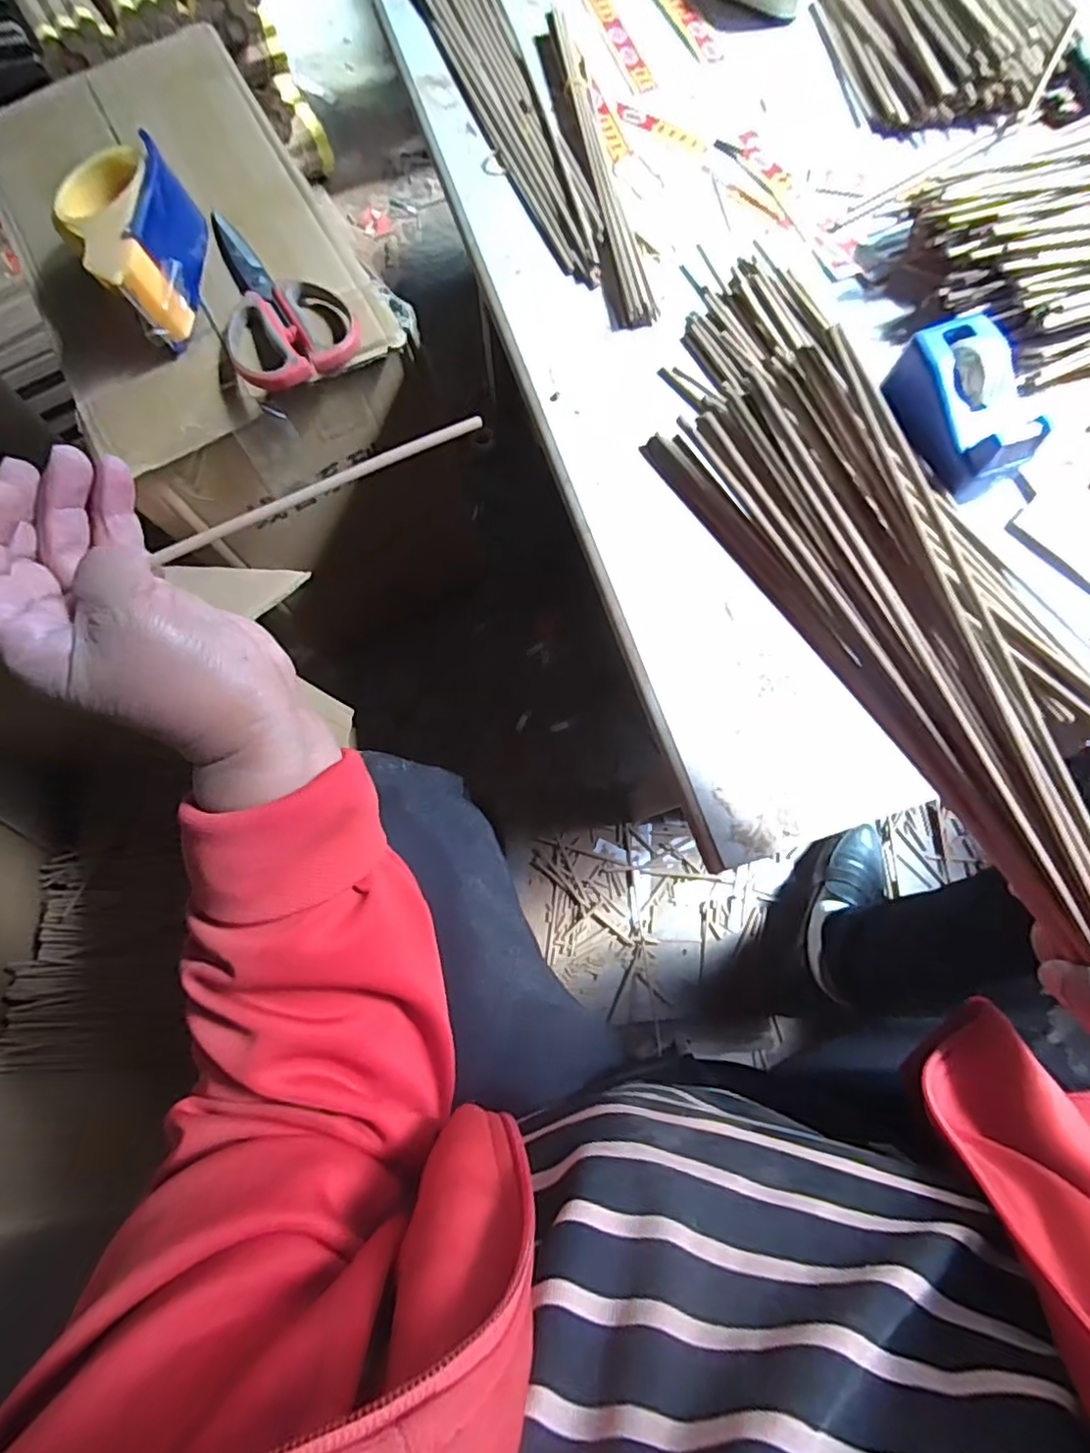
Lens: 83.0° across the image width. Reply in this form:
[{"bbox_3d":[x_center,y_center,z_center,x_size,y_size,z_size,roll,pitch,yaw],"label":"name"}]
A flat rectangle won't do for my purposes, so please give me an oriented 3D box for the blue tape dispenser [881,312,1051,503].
[{"bbox_3d":[0.261,-0.196,0.390,0.055,0.052,0.099,-14,76,-1],"label":"blue tape dispenser"}]

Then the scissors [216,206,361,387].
[{"bbox_3d":[-0.220,-0.347,0.490,0.095,0.024,0.183,-28,77,-5],"label":"scissors"}]

